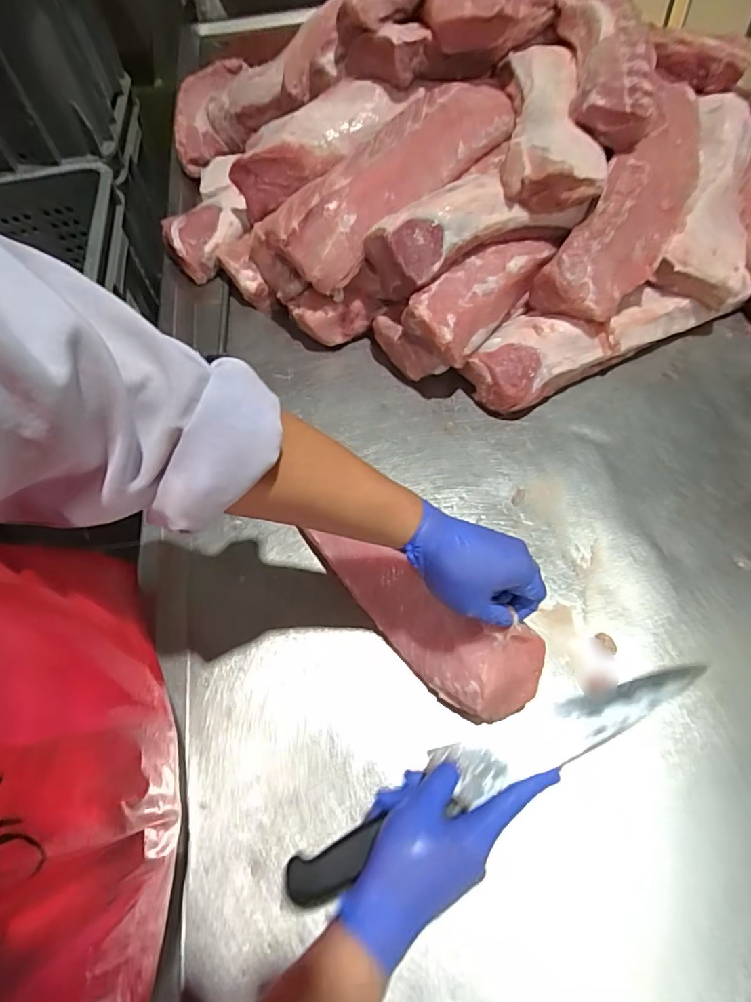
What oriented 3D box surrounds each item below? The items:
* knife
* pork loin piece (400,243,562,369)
[{"bbox_3d":[0.095,0.202,0.400,0.343,0.022,0.047,-22,57,-11],"label":"knife"},{"bbox_3d":[0.145,-0.285,0.708,0.091,0.069,0.240,37,67,23],"label":"pork loin piece"}]

